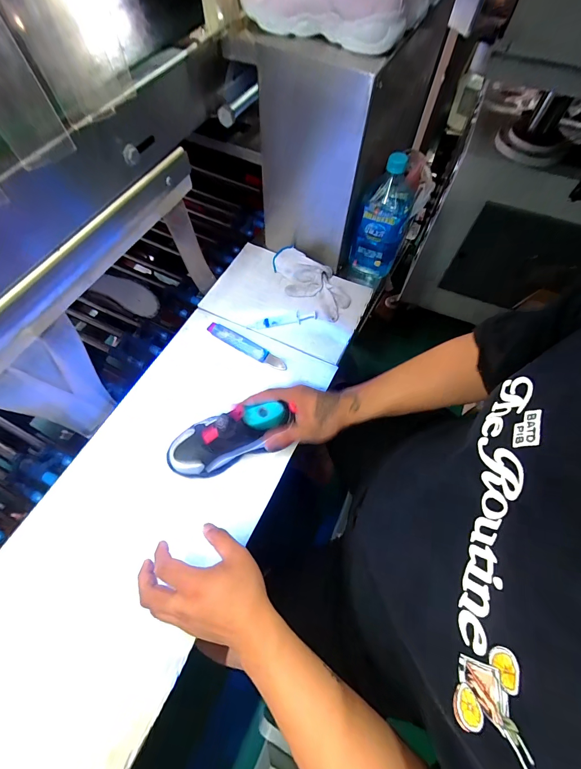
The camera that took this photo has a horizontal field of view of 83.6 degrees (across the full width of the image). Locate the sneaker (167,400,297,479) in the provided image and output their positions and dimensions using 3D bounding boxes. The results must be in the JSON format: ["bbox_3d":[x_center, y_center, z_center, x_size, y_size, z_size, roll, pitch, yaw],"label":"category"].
[{"bbox_3d":[-0.090,0.069,0.461,0.183,0.071,0.073,-27,66,10],"label":"sneaker"}]

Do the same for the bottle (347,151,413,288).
[{"bbox_3d":[0.169,-0.303,0.606,0.085,0.226,0.090,14,64,4],"label":"bottle"}]

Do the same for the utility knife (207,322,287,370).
[{"bbox_3d":[-0.082,-0.070,0.590,0.162,0.015,0.024,28,66,11],"label":"utility knife"}]

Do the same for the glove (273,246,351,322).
[{"bbox_3d":[0.039,-0.207,0.636,0.174,0.041,0.096,33,67,13],"label":"glove"}]

